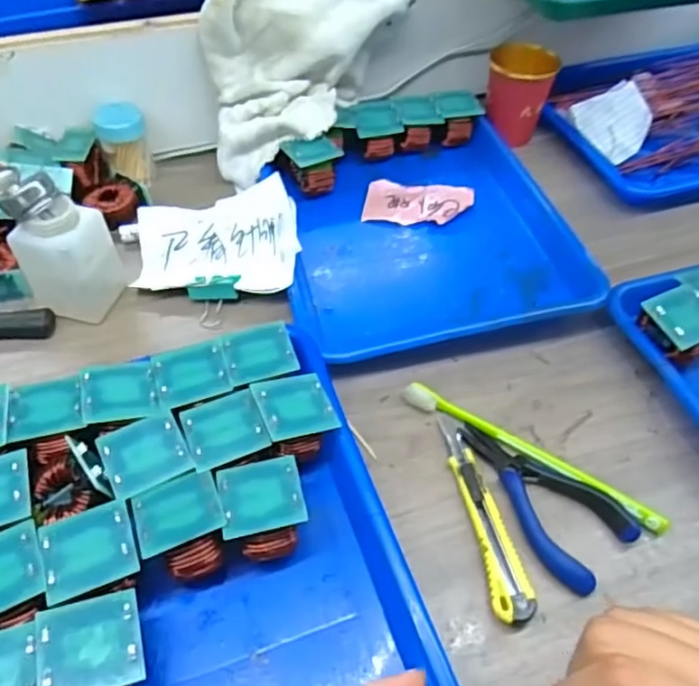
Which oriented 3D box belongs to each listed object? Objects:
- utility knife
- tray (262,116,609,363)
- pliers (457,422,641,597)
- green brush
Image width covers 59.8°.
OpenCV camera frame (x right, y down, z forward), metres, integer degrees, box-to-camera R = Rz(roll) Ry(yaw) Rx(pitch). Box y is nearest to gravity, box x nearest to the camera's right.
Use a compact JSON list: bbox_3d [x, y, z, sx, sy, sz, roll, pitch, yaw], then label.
[{"bbox_3d":[0.086,0.109,0.386,0.024,0.011,0.132,-7,51,-7],"label":"utility knife"},{"bbox_3d":[0.061,-0.105,0.553,0.251,0.036,0.281,-10,51,-9],"label":"tray"},{"bbox_3d":[0.120,0.095,0.392,0.059,0.015,0.121,-30,57,-24],"label":"pliers"},{"bbox_3d":[0.119,0.075,0.410,0.186,0.014,0.015,28,55,20],"label":"green brush"}]

